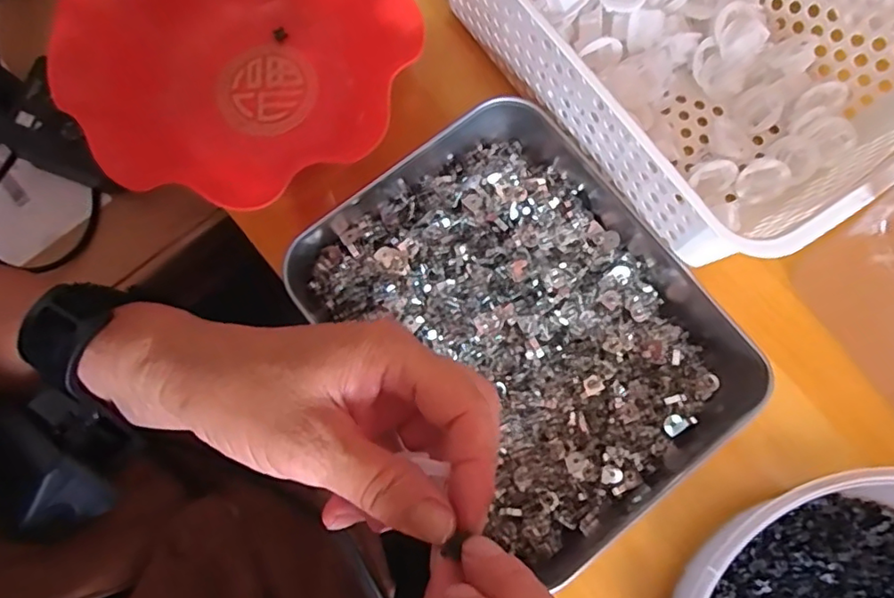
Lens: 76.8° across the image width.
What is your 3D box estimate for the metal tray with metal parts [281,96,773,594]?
[{"bbox_3d":[0.049,0.015,0.355,0.203,0.035,0.254,-36,80,-6],"label":"metal tray with metal parts"}]

